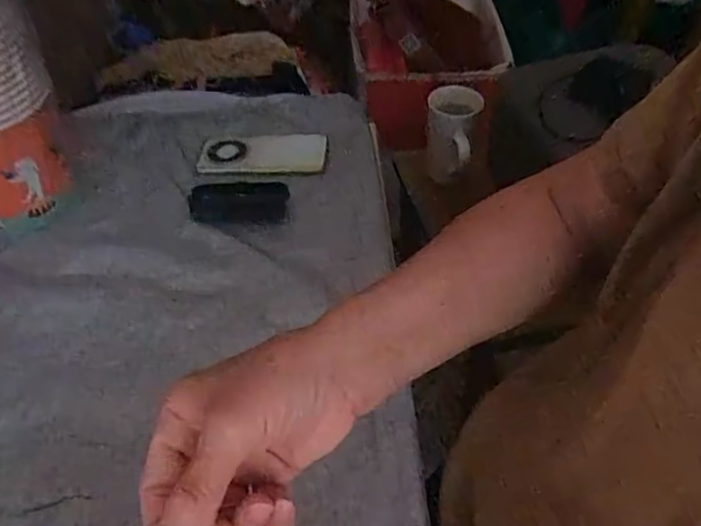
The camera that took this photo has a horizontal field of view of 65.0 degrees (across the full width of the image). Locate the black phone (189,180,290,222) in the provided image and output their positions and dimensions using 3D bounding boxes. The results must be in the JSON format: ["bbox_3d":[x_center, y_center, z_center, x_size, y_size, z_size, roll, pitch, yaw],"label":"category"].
[{"bbox_3d":[-0.126,-0.070,0.621,0.109,0.008,0.067,-6,46,-6],"label":"black phone"}]

